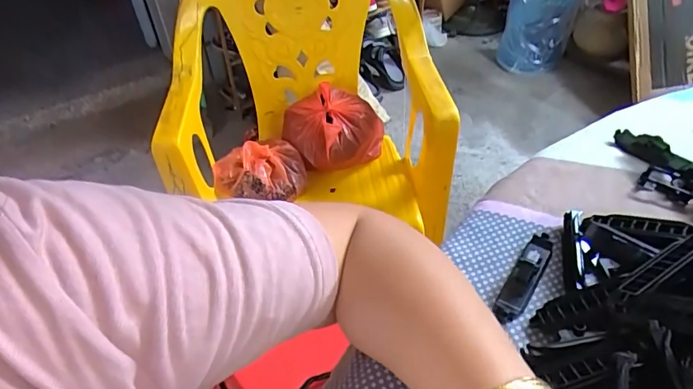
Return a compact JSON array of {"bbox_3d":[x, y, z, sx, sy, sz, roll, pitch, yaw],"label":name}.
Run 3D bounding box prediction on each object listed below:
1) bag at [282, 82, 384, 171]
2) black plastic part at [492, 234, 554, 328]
[{"bbox_3d":[-0.033,-0.151,1.067,0.192,0.136,0.170,-25,46,-21],"label":"bag"},{"bbox_3d":[0.126,0.056,0.332,0.019,0.020,0.080,24,50,26],"label":"black plastic part"}]

